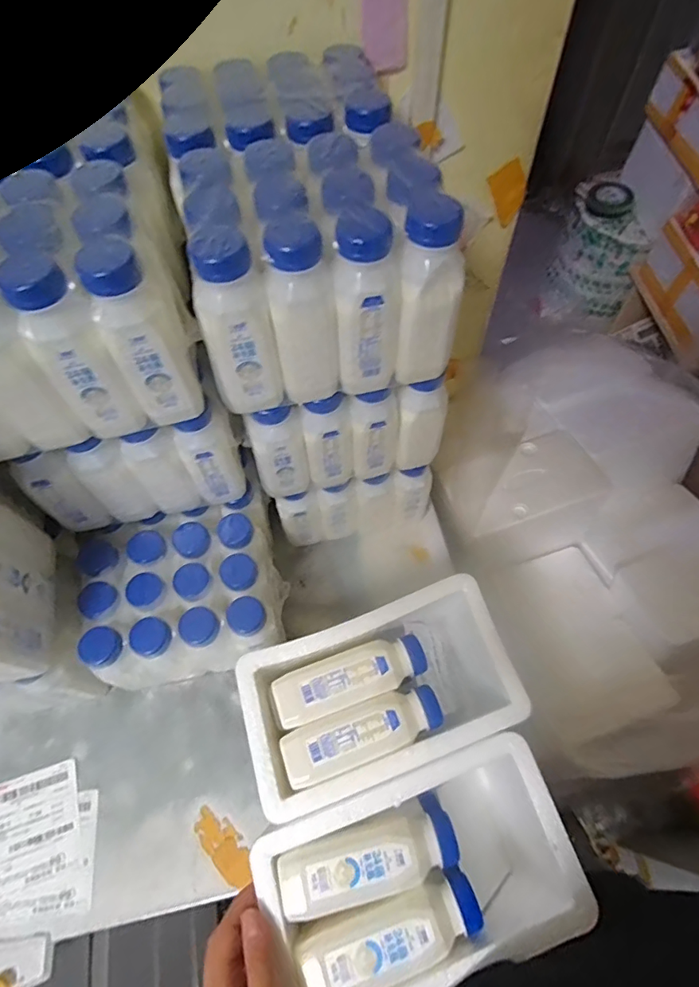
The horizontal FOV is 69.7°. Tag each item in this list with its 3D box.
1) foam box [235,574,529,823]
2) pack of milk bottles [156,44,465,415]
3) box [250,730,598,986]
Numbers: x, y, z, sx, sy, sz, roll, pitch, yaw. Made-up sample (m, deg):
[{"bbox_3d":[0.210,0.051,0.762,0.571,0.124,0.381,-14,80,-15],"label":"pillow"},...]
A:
[{"bbox_3d":[0.033,0.220,0.543,0.257,0.166,0.143,-20,63,-8],"label":"foam box"},{"bbox_3d":[-0.039,-0.242,0.453,0.192,0.148,0.281,-12,62,-4],"label":"pack of milk bottles"},{"bbox_3d":[0.063,0.344,0.469,0.247,0.150,0.145,-20,63,-8],"label":"box"}]

